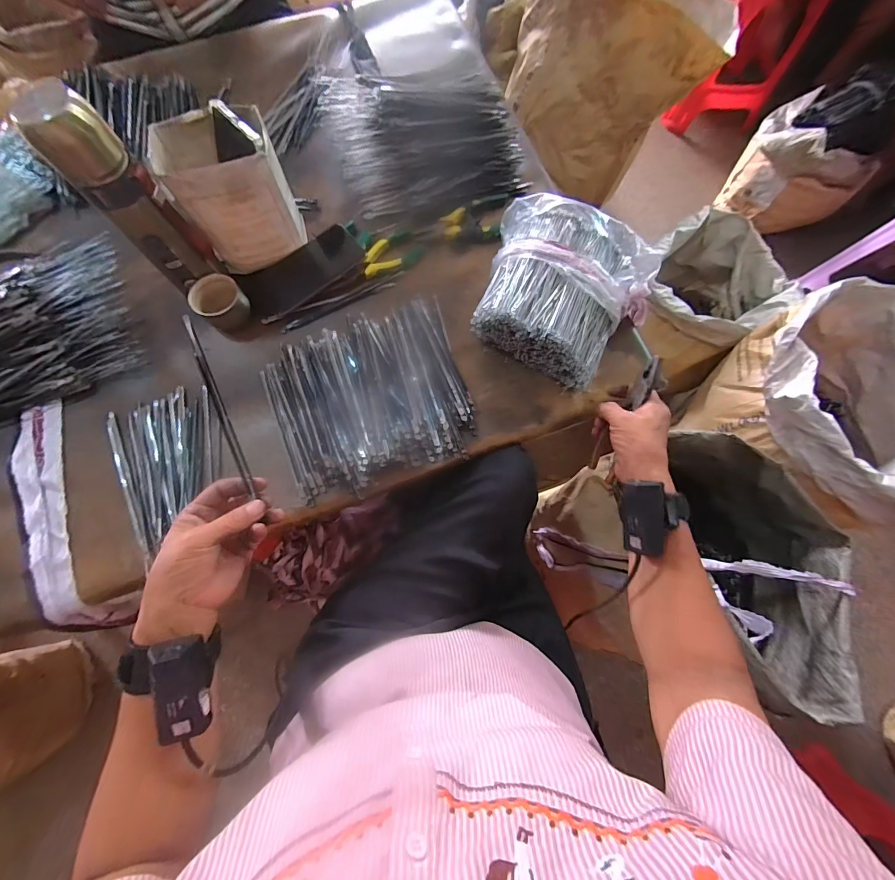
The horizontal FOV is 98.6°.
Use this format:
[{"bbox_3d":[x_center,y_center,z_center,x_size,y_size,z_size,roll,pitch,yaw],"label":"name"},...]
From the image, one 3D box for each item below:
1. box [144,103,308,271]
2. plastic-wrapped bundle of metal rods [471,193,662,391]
[{"bbox_3d":[-0.266,-0.311,0.493,0.120,0.155,0.096,-22,76,-7],"label":"box"},{"bbox_3d":[0.145,-0.192,0.504,0.209,0.088,0.190,28,76,6],"label":"plastic-wrapped bundle of metal rods"}]

